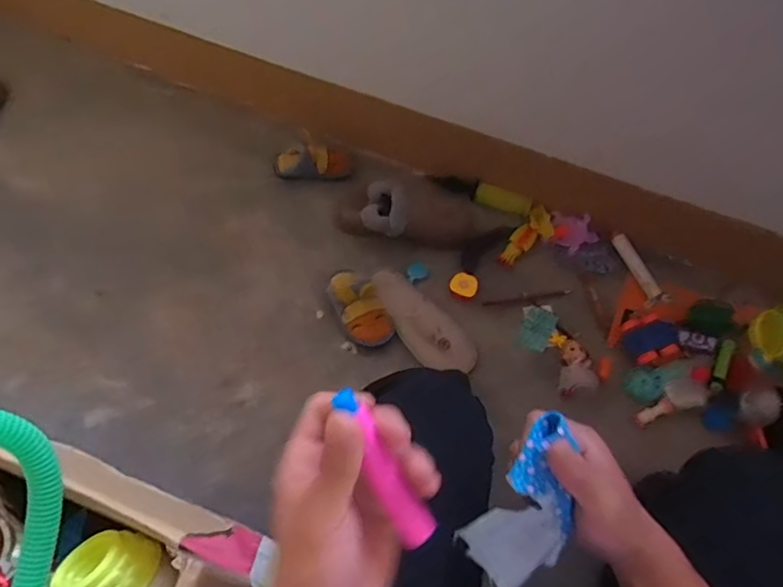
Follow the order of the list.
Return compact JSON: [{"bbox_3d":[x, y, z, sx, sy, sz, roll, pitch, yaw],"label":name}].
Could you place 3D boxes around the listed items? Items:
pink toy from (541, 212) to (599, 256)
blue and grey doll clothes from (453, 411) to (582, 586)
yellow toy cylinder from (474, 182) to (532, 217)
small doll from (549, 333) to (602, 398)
[{"bbox_3d":[0.365,-0.122,1.084,0.095,0.038,0.071,24,66,10],"label":"pink toy"},{"bbox_3d":[0.093,0.149,0.374,0.067,0.132,0.030,16,22,7],"label":"blue and grey doll clothes"},{"bbox_3d":[0.227,-0.192,1.095,0.116,0.037,0.032,26,67,11],"label":"yellow toy cylinder"},{"bbox_3d":[0.328,0.123,0.965,0.064,0.036,0.114,-6,64,-4],"label":"small doll"}]

